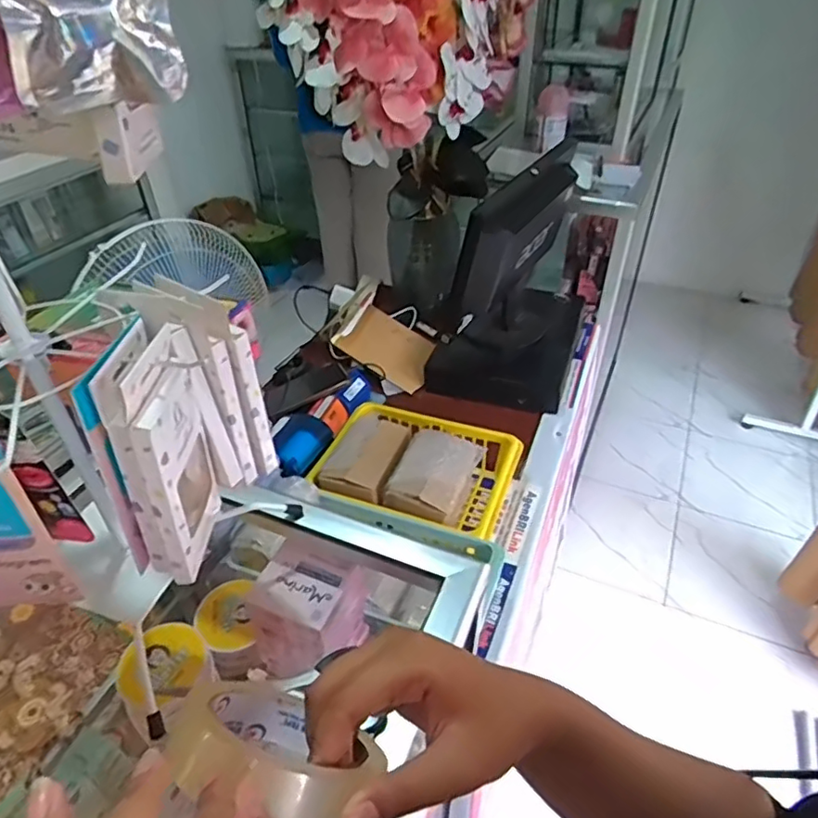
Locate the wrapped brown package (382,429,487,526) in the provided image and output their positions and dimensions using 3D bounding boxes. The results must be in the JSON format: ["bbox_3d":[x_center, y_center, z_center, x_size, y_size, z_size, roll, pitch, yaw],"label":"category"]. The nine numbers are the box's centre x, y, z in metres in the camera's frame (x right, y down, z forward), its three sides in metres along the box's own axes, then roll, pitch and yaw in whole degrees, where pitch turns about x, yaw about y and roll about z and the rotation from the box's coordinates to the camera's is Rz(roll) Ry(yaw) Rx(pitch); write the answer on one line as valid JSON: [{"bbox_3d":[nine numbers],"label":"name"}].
[{"bbox_3d":[0.038,0.068,0.756,0.094,0.053,0.146,15,43,17],"label":"wrapped brown package"}]

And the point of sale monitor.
[{"bbox_3d":[0.185,-0.228,0.992,0.220,0.307,0.311,13,42,15],"label":"point of sale monitor"}]

